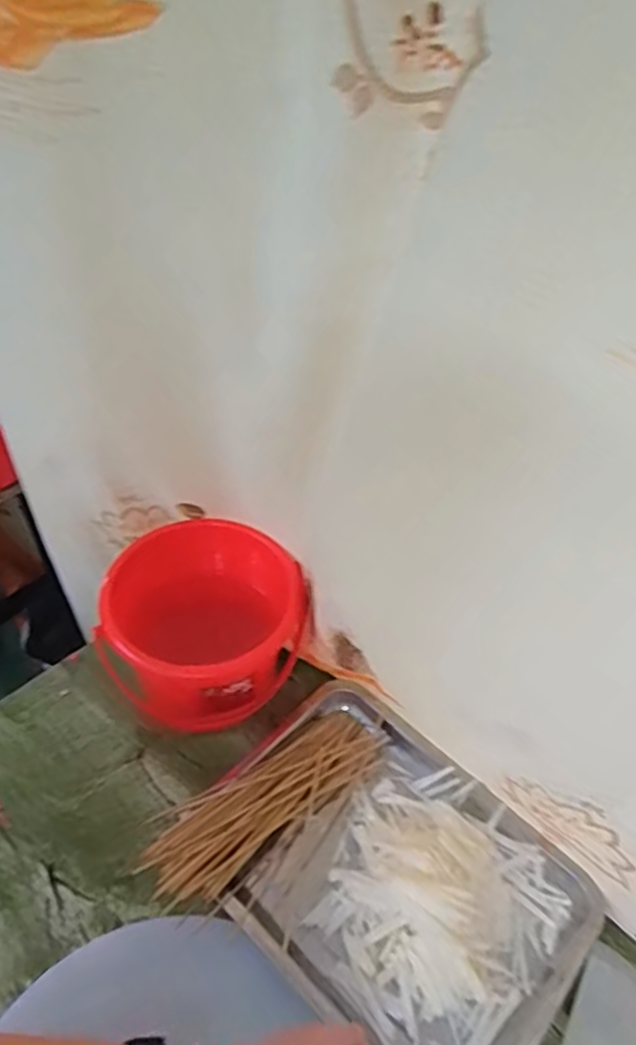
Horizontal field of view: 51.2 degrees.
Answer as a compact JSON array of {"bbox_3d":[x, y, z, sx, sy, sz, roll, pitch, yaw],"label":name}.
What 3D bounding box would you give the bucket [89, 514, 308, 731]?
[{"bbox_3d":[-0.119,0.112,0.729,0.200,0.162,0.176,-8,48,-13],"label":"bucket"}]

